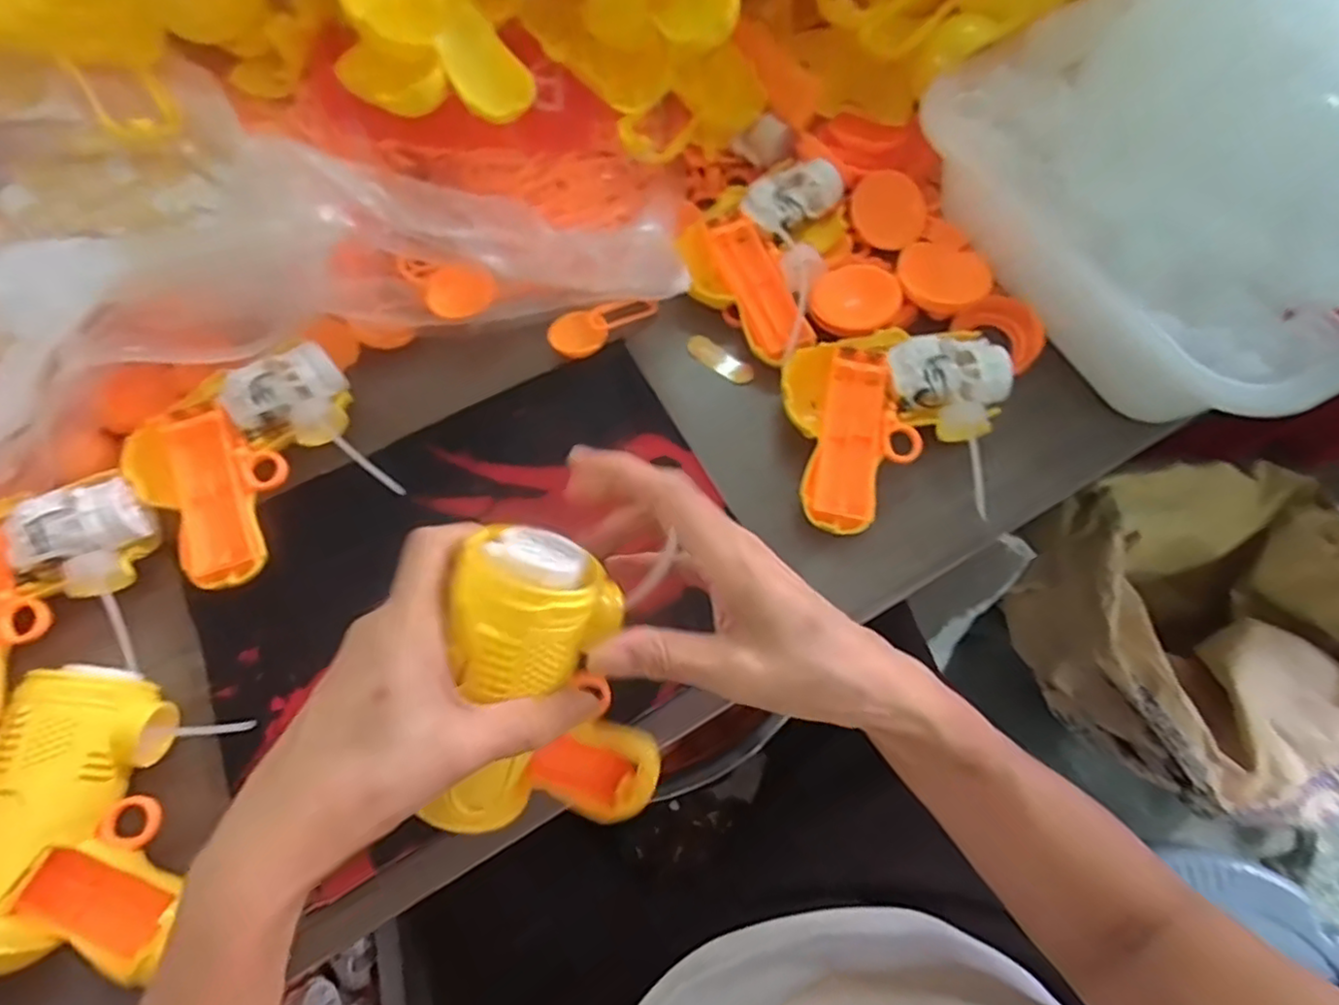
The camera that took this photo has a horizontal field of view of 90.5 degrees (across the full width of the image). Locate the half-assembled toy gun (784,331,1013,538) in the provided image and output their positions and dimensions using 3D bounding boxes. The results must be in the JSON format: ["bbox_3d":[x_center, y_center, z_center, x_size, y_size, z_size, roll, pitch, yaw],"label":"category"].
[{"bbox_3d":[0.141,-0.049,0.408,0.129,0.037,0.118,-7,68,-2],"label":"half-assembled toy gun"}]

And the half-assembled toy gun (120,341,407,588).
[{"bbox_3d":[-0.253,-0.025,0.404,0.133,0.034,0.119,-32,71,-11],"label":"half-assembled toy gun"}]

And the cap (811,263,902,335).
[{"bbox_3d":[0.127,-0.138,0.451,0.050,0.017,0.059,41,74,16],"label":"cap"}]

